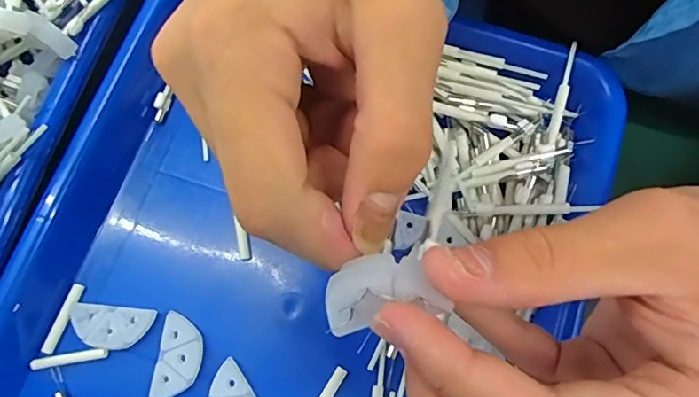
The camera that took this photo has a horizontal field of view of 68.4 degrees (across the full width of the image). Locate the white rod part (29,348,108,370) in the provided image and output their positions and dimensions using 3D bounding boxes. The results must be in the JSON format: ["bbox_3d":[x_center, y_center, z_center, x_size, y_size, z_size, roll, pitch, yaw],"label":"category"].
[{"bbox_3d":[-0.132,0.075,0.241,0.035,0.004,0.005,-9,75,-1],"label":"white rod part"}]

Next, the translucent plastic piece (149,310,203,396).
[{"bbox_3d":[-0.080,0.074,0.240,0.020,0.004,0.038,8,75,3],"label":"translucent plastic piece"}]

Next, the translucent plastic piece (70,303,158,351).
[{"bbox_3d":[-0.113,0.061,0.244,0.038,0.005,0.020,5,75,2],"label":"translucent plastic piece"}]

